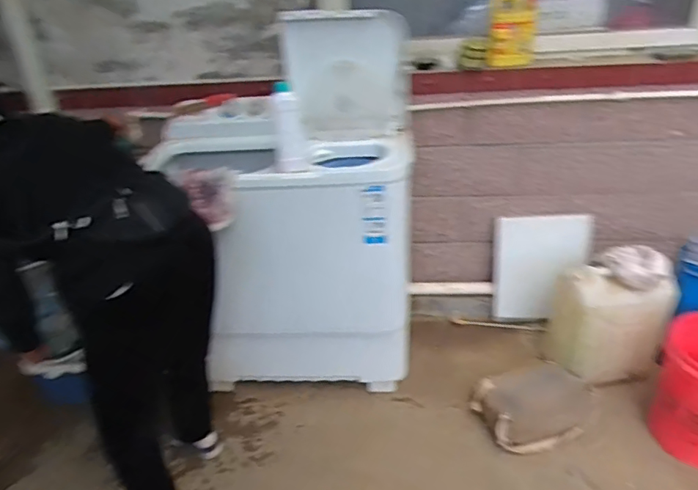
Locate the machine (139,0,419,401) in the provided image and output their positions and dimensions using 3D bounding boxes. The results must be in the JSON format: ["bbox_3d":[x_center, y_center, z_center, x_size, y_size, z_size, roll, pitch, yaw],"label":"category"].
[{"bbox_3d":[-0.173,-0.114,1.786,0.769,1.141,0.511,-4,31,1],"label":"machine"}]

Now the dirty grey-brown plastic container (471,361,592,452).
[{"bbox_3d":[0.614,0.509,1.708,0.354,0.132,0.234,-11,31,-10],"label":"dirty grey-brown plastic container"}]

